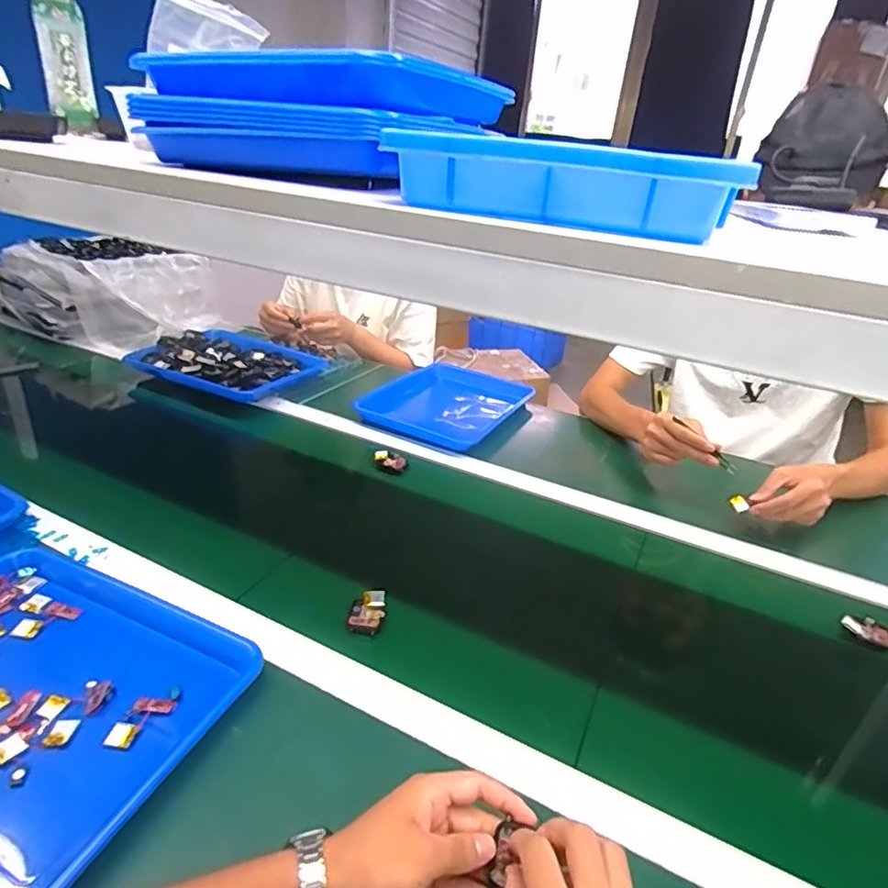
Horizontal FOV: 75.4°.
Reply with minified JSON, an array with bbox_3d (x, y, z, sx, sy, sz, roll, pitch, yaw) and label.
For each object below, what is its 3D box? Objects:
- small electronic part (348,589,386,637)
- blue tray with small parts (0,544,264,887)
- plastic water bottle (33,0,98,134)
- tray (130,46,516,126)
[{"bbox_3d":[-0.082,0.179,0.617,0.036,0.016,0.051,5,28,0],"label":"small electronic part"},{"bbox_3d":[-0.358,0.214,0.493,0.334,0.036,0.257,15,30,18],"label":"blue tray with small parts"},{"bbox_3d":[-0.558,-0.580,0.844,0.066,0.201,0.073,-12,33,-29],"label":"plastic water bottle"},{"bbox_3d":[-0.087,-0.316,0.510,0.244,0.034,0.258,18,31,23],"label":"tray"}]

